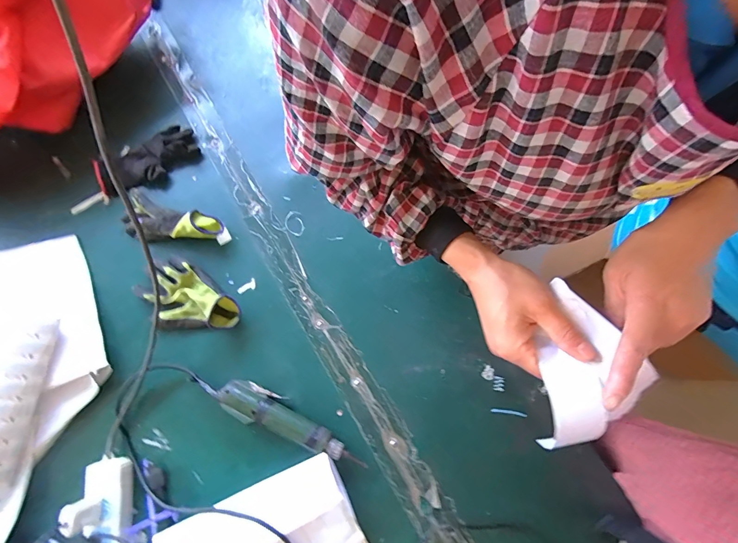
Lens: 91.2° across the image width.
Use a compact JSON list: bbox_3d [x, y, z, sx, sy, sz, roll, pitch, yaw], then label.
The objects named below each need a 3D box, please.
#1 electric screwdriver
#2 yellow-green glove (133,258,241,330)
[{"bbox_3d":[-0.122,0.235,0.568,0.239,0.037,0.051,23,76,4],"label":"electric screwdriver"},{"bbox_3d":[-0.317,0.049,0.613,0.189,0.051,0.112,38,78,7],"label":"yellow-green glove"}]

